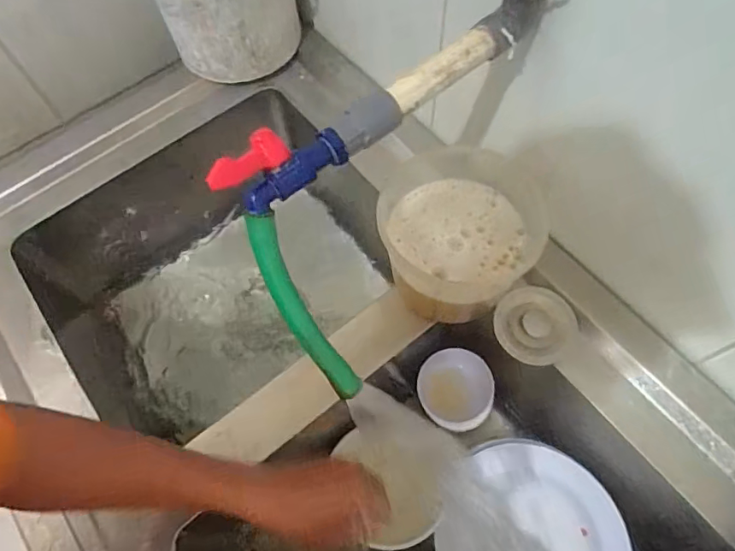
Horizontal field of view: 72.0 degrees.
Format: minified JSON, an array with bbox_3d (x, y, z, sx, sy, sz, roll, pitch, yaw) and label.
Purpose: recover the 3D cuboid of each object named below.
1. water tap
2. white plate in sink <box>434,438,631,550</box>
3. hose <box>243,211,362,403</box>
[{"bbox_3d":[-0.060,-0.071,0.342,0.096,0.050,0.026,-37,44,-23],"label":"water tap"},{"bbox_3d":[0.198,0.327,0.621,0.215,0.018,0.225,-10,63,20],"label":"white plate in sink"},{"bbox_3d":[-0.049,0.027,0.375,0.025,0.024,0.153,-31,108,-13],"label":"hose"}]

